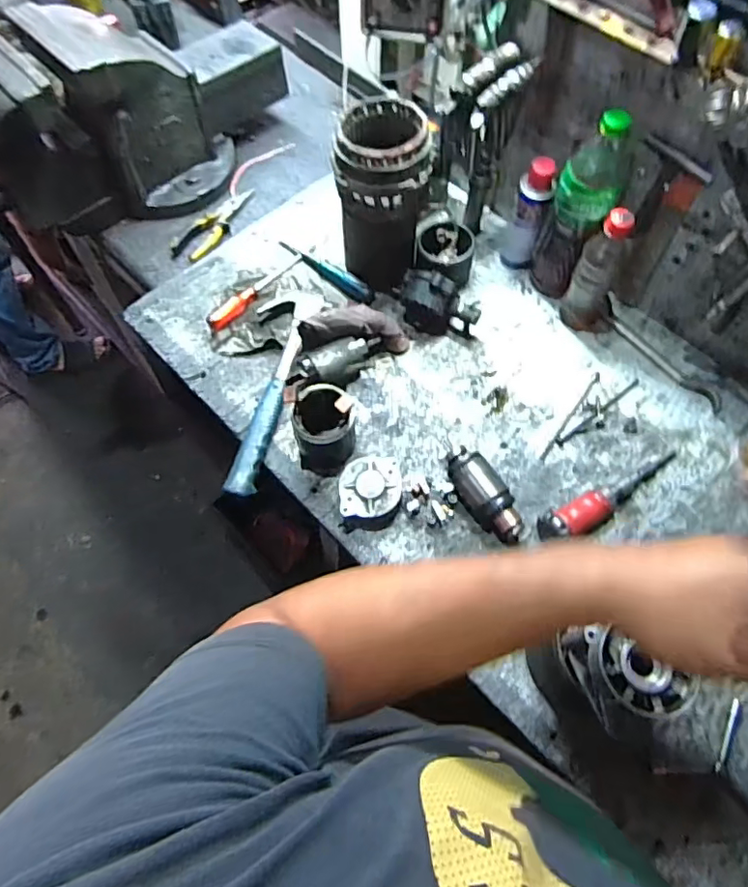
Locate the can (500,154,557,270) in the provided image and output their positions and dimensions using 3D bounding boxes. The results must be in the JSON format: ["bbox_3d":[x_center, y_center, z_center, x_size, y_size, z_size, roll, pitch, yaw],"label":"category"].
[{"bbox_3d":[0.232,-0.338,0.835,0.059,0.165,0.044,22,66,9],"label":"can"}]

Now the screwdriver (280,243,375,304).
[{"bbox_3d":[-0.079,-0.283,0.906,0.195,0.023,0.034,41,71,16],"label":"screwdriver"}]

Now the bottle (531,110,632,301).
[{"bbox_3d":[0.282,-0.316,0.771,0.079,0.265,0.074,26,67,11],"label":"bottle"}]

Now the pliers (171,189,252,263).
[{"bbox_3d":[-0.280,-0.389,0.981,0.067,0.014,0.188,22,67,9],"label":"pliers"}]

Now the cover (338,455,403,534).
[{"bbox_3d":[-0.004,0.064,0.720,0.083,0.041,0.090,-1,65,-1],"label":"cover"}]

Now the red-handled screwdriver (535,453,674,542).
[{"bbox_3d":[0.313,0.063,0.717,0.234,0.050,0.051,-29,69,-13],"label":"red-handled screwdriver"}]

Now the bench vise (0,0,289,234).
[{"bbox_3d":[-0.389,-0.569,0.916,0.196,0.267,0.529,41,71,16],"label":"bench vise"}]

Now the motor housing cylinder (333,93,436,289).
[{"bbox_3d":[0.013,-0.353,0.804,0.128,0.210,0.130,3,65,1],"label":"motor housing cylinder"}]

